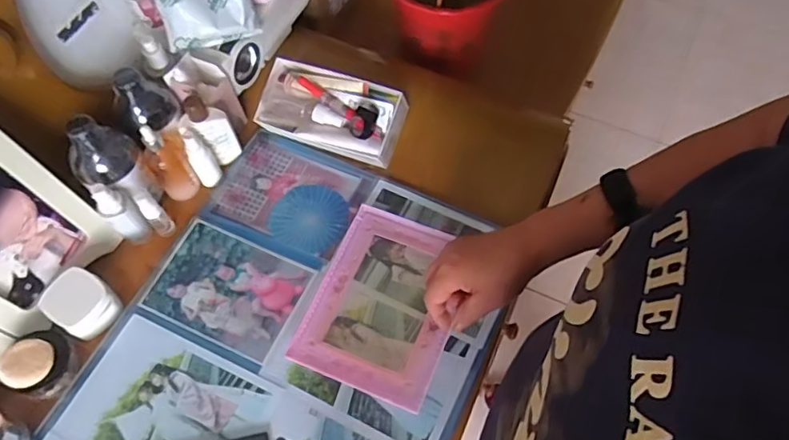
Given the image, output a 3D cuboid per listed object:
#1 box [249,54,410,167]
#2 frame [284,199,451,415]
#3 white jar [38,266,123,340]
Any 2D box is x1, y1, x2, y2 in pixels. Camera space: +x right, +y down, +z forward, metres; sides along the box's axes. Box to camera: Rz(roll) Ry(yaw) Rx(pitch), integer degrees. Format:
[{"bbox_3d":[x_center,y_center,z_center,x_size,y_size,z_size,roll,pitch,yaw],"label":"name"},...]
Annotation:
[{"bbox_3d":[-0.080,-0.138,0.742,0.183,0.062,0.096,20,87,13],"label":"box"},{"bbox_3d":[-0.009,0.095,0.666,0.154,0.021,0.205,19,63,12],"label":"frame"},{"bbox_3d":[-0.349,0.094,0.643,0.061,0.049,0.064,33,67,18],"label":"white jar"}]

